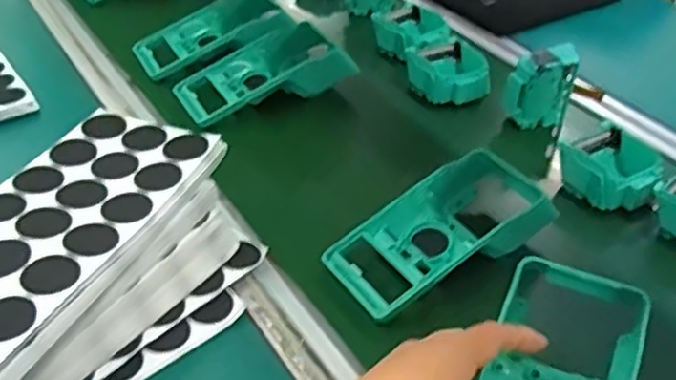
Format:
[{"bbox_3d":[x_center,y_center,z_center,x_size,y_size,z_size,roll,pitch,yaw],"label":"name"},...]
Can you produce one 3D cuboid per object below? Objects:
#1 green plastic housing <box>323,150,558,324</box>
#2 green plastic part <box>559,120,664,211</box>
[{"bbox_3d":[0.091,0.030,0.557,0.193,0.049,0.099,-20,43,-26],"label":"green plastic housing"},{"bbox_3d":[0.255,-0.016,0.638,0.086,0.035,0.093,-26,48,-32],"label":"green plastic part"}]

